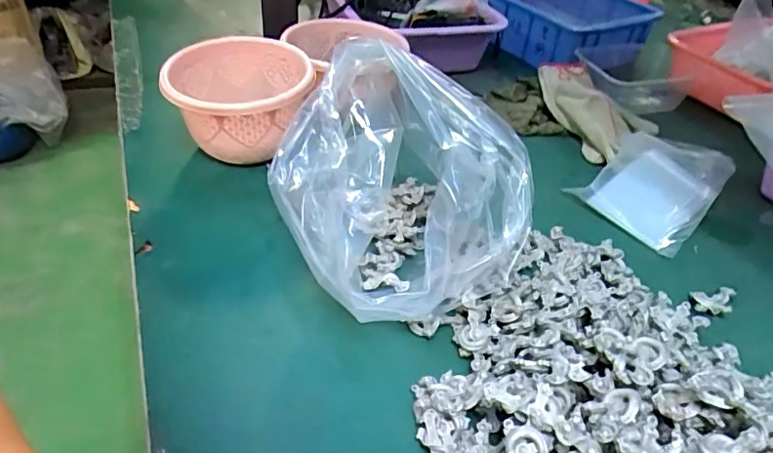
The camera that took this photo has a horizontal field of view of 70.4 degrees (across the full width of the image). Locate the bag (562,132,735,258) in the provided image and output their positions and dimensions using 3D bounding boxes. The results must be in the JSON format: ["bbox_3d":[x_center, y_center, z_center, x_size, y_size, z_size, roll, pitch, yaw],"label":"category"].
[{"bbox_3d":[0.293,-0.048,0.580,0.169,0.020,0.112,-34,62,-23],"label":"bag"}]

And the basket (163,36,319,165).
[{"bbox_3d":[-0.151,-0.127,0.568,0.142,0.087,0.145,-5,40,-12],"label":"basket"}]

